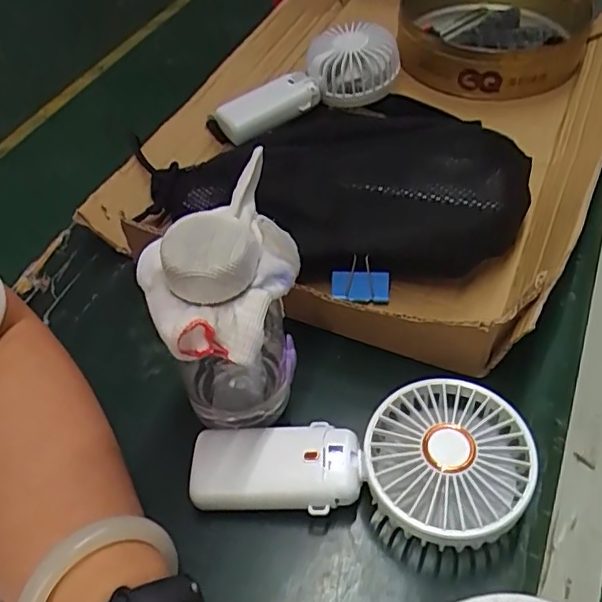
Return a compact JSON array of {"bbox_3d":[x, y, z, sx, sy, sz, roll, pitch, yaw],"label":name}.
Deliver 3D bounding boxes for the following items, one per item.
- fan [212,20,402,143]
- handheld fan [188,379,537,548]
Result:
[{"bbox_3d":[0.005,-0.197,0.543,0.181,0.050,0.084,-26,53,-1],"label":"fan"},{"bbox_3d":[0.030,0.086,0.325,0.181,0.044,0.087,7,50,4],"label":"handheld fan"}]

